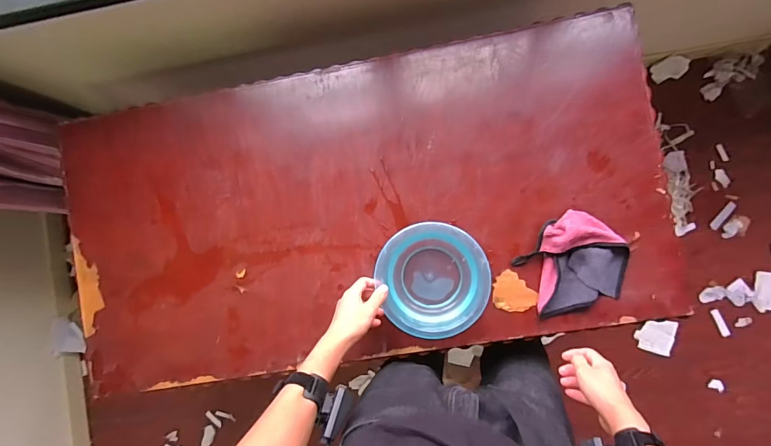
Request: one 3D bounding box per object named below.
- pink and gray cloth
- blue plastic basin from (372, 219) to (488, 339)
[{"bbox_3d":[0.344,0.074,0.736,0.181,0.038,0.169,-29,86,4],"label":"pink and gray cloth"},{"bbox_3d":[0.088,0.102,0.741,0.185,0.065,0.196,0,89,6],"label":"blue plastic basin"}]

